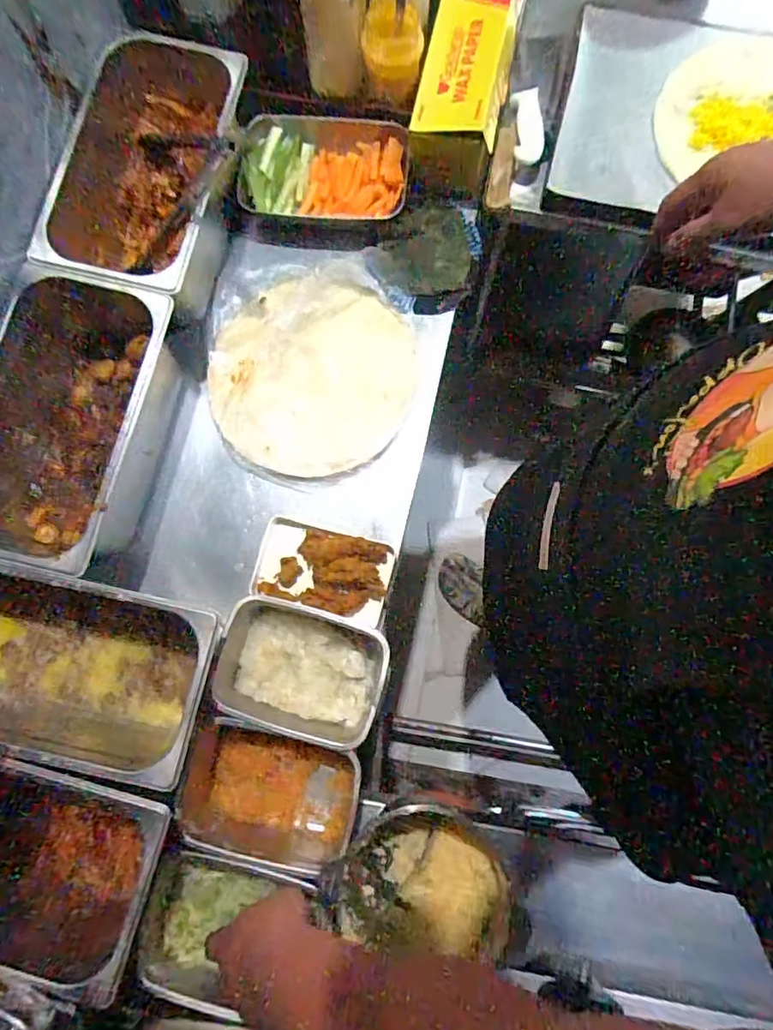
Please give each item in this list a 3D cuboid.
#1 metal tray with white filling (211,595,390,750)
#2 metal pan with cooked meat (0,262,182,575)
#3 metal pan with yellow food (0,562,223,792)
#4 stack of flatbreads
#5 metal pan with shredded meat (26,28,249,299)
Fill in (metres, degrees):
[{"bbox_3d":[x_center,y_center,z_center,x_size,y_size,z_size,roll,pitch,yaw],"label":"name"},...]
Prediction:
[{"bbox_3d":[-0.100,0.175,0.610,0.190,0.058,0.135,15,79,3],"label":"metal tray with white filling"},{"bbox_3d":[-0.366,-0.101,0.622,0.191,0.135,0.324,16,79,3],"label":"metal pan with cooked meat"},{"bbox_3d":[-0.369,0.155,0.581,0.367,0.118,0.180,12,79,3],"label":"metal pan with yellow food"},{"bbox_3d":[-0.102,-0.185,0.700,0.259,0.026,0.261,11,79,2],"label":"stack of flatbreads"},{"bbox_3d":[-0.297,-0.404,0.676,0.185,0.150,0.309,12,79,3],"label":"metal pan with shredded meat"}]

